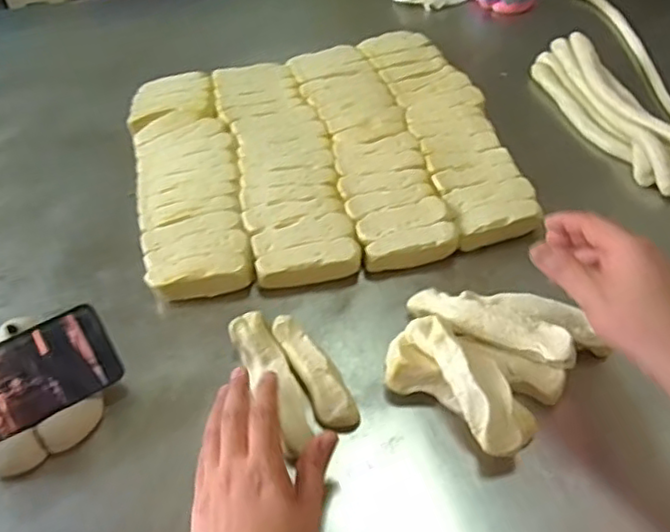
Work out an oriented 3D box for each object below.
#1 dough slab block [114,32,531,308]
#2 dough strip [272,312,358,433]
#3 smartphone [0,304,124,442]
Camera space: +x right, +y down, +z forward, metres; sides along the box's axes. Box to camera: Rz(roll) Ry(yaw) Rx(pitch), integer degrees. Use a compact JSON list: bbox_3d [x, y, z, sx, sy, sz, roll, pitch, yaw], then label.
[{"bbox_3d":[-0.024,-0.134,0.765,0.413,0.057,0.366,-12,51,-7],"label":"dough slab block"},{"bbox_3d":[-0.018,0.096,0.584,0.035,0.037,0.121,-22,52,-16],"label":"dough strip"},{"bbox_3d":[-0.271,0.101,0.542,0.163,0.077,0.011,-27,19,-22],"label":"smartphone"}]

